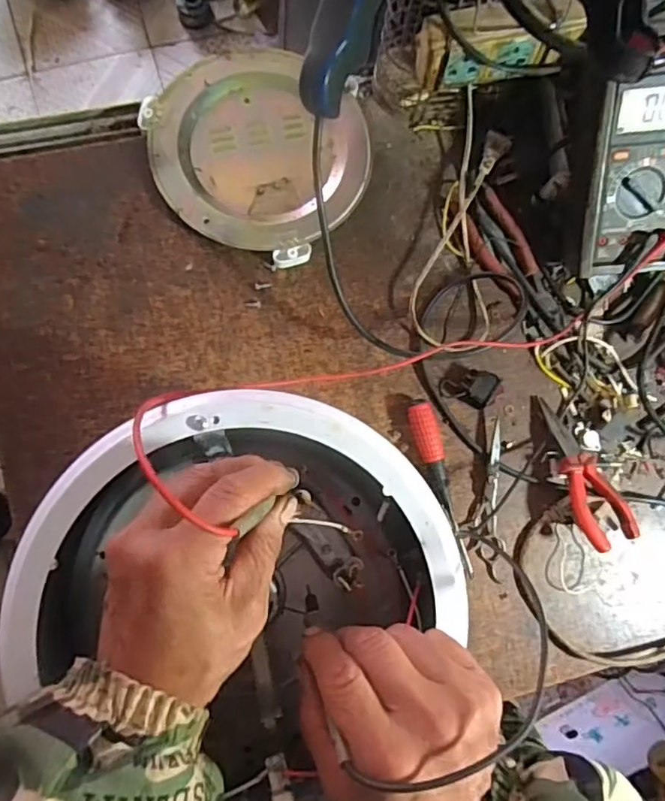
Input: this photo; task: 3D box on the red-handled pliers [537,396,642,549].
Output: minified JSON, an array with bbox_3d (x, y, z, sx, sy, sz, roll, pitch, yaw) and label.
[{"bbox_3d":[0.230,0.063,0.532,0.048,0.033,0.137,-17,84,-6],"label":"red-handled pliers"}]

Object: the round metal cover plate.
[{"bbox_3d":[-0.065,-0.239,0.549,0.199,0.027,0.198,0,82,-4],"label":"round metal cover plate"}]

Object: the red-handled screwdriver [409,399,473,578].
[{"bbox_3d":[0.098,0.079,0.524,0.024,0.021,0.161,-13,84,-5],"label":"red-handled screwdriver"}]

